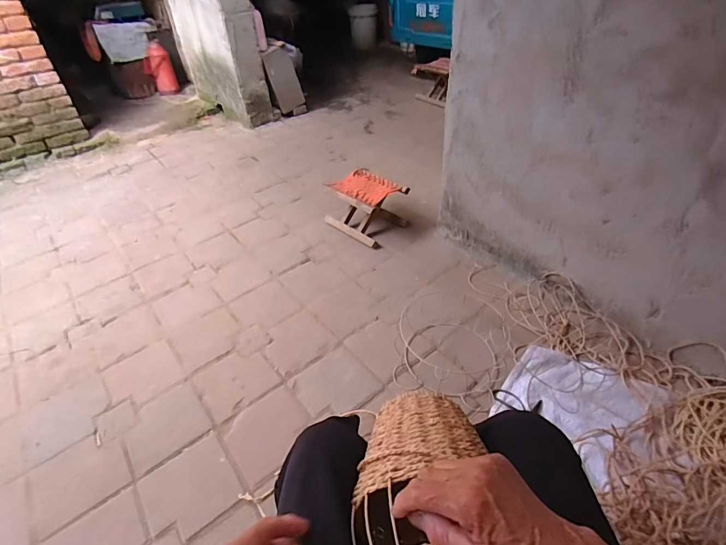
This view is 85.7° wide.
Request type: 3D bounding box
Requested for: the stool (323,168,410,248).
[{"bbox_3d":[0.012,-0.270,1.585,0.228,0.185,0.269,-35,50,-31],"label":"stool"}]

